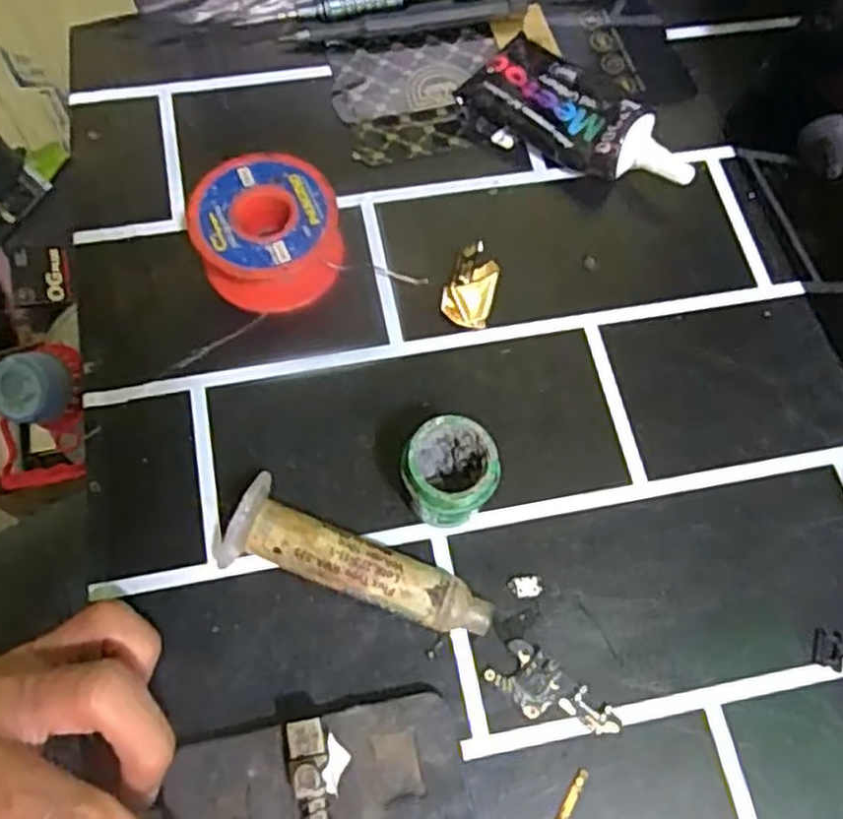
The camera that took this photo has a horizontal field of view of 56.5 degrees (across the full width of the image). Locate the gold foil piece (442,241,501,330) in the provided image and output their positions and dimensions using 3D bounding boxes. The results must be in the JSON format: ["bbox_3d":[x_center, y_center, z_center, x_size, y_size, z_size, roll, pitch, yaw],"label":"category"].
[{"bbox_3d":[0.020,-0.048,0.304,0.019,0.010,0.032,18,67,4],"label":"gold foil piece"}]

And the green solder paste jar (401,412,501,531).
[{"bbox_3d":[0.008,0.023,0.260,0.029,0.036,0.029,1,67,-3],"label":"green solder paste jar"}]

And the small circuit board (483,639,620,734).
[{"bbox_3d":[0.042,0.092,0.250,0.041,0.004,0.019,40,71,13],"label":"small circuit board"}]

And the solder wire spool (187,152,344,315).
[{"bbox_3d":[-0.058,-0.066,0.296,0.052,0.029,0.050,1,67,-3],"label":"solder wire spool"}]

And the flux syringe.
[{"bbox_3d":[-0.021,0.054,0.253,0.086,0.023,0.027,26,68,7],"label":"flux syringe"}]

